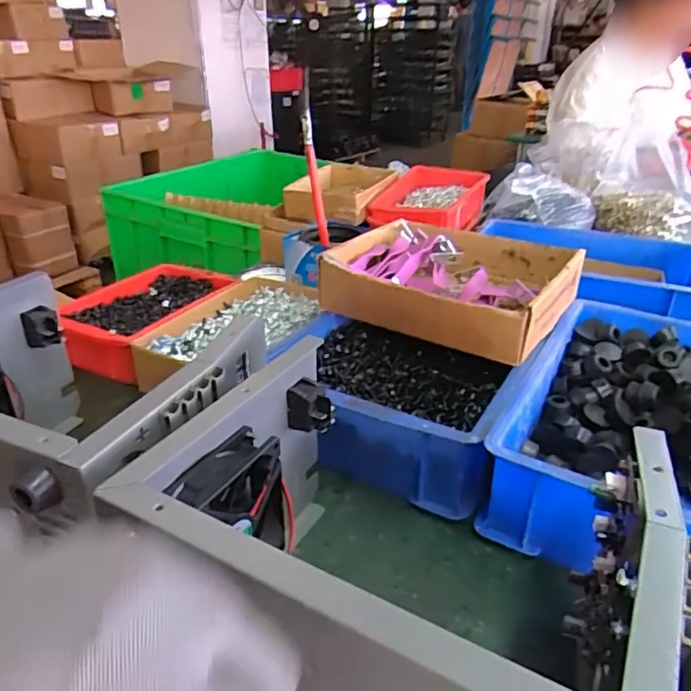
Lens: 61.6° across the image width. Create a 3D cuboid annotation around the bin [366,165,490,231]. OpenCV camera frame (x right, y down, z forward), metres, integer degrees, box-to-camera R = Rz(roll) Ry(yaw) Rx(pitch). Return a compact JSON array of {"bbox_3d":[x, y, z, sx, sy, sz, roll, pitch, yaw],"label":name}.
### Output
[{"bbox_3d":[0.136,-0.239,0.936,0.162,0.061,0.218,8,28,15],"label":"bin"}]

